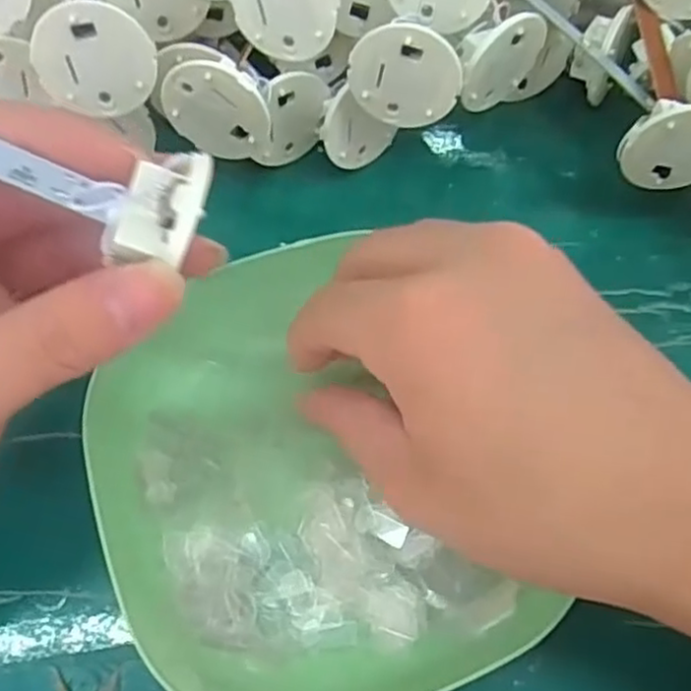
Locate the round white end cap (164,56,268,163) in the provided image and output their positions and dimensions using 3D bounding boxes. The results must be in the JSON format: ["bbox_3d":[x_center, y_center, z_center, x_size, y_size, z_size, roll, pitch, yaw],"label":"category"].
[{"bbox_3d":[-0.045,-0.082,0.246,0.037,0.038,0.005,18,56,-3],"label":"round white end cap"}]

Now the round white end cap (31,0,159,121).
[{"bbox_3d":[-0.083,-0.095,0.233,0.038,0.037,0.006,18,37,-34],"label":"round white end cap"}]

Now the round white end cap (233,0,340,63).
[{"bbox_3d":[-0.021,-0.118,0.246,0.036,0.039,0.010,12,64,3],"label":"round white end cap"}]

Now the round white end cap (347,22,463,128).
[{"bbox_3d":[0.021,-0.093,0.241,0.037,0.035,0.008,13,64,3],"label":"round white end cap"}]

